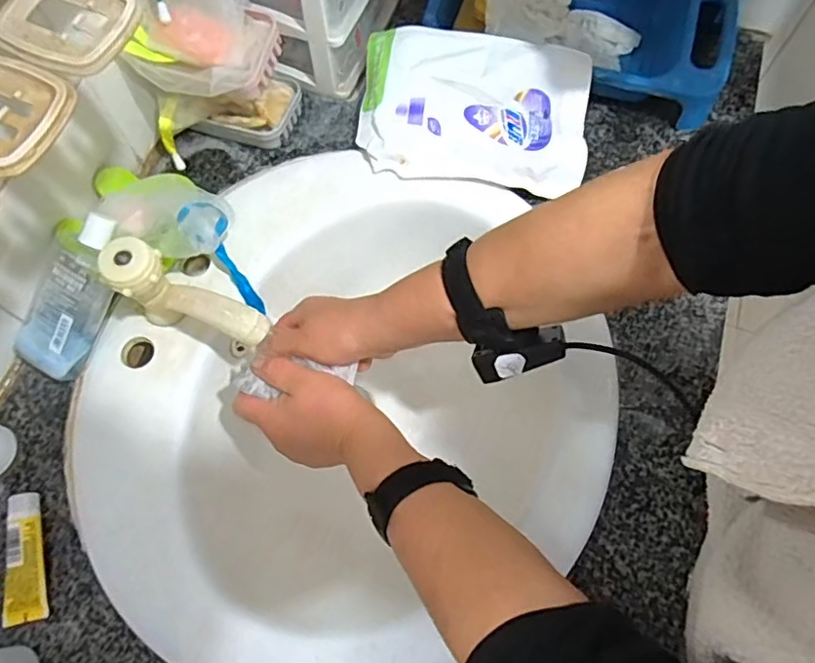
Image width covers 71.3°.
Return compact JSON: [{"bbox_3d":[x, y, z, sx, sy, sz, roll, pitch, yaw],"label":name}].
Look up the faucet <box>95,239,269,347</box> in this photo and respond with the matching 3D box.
[{"bbox_3d":[-0.176,-0.017,0.470,0.128,0.096,0.042,27,70,11],"label":"faucet"}]

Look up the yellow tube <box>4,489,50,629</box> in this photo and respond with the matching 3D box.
[{"bbox_3d":[-0.294,0.173,0.437,0.029,0.021,0.093,-10,67,-4],"label":"yellow tube"}]

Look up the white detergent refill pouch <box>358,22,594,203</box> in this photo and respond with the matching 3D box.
[{"bbox_3d":[0.067,-0.229,0.579,0.225,0.030,0.160,7,78,3],"label":"white detergent refill pouch"}]

